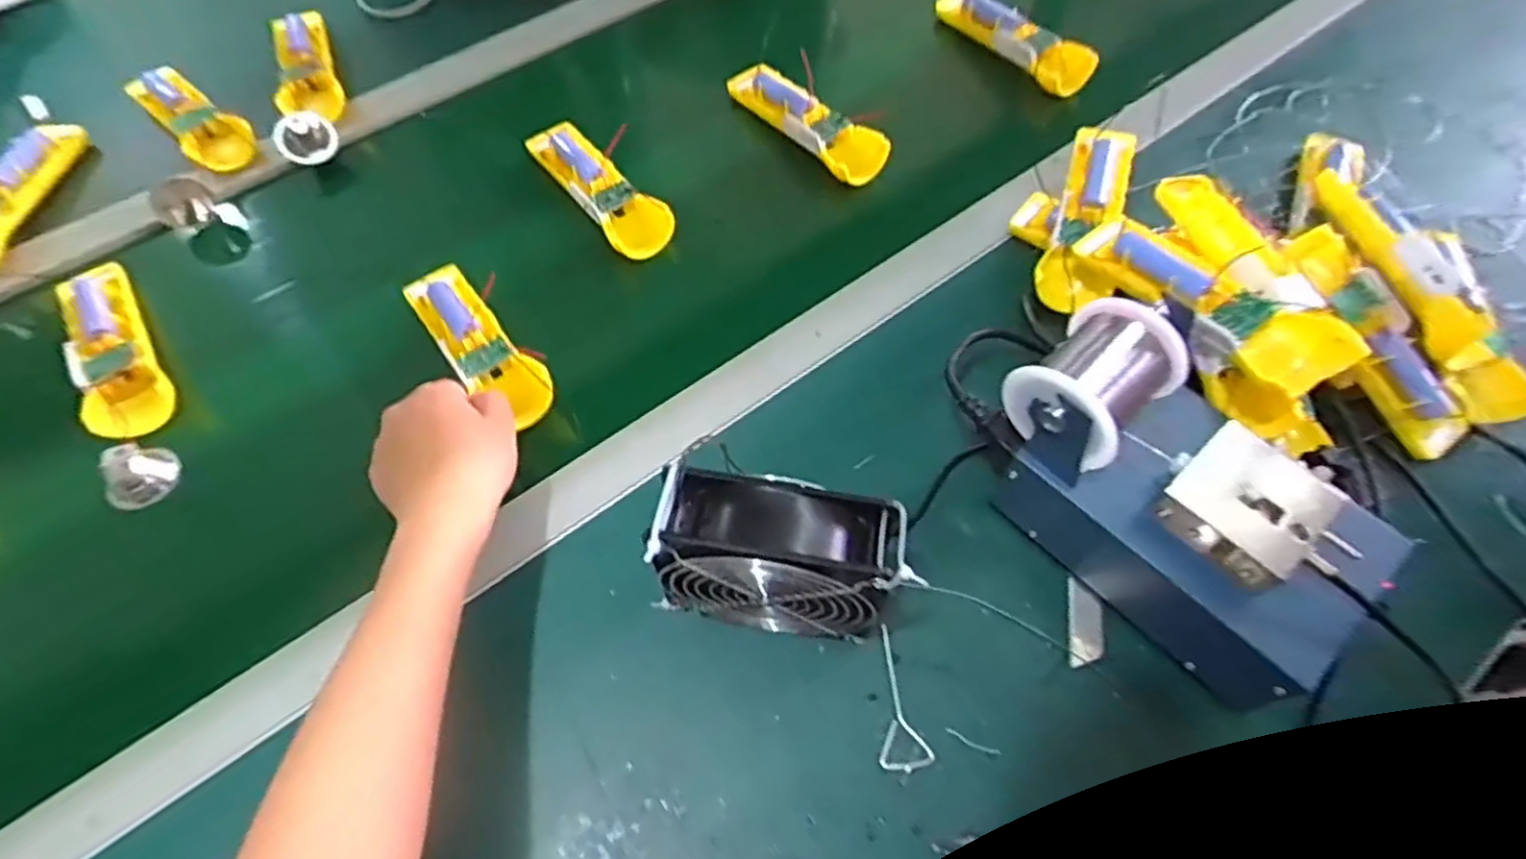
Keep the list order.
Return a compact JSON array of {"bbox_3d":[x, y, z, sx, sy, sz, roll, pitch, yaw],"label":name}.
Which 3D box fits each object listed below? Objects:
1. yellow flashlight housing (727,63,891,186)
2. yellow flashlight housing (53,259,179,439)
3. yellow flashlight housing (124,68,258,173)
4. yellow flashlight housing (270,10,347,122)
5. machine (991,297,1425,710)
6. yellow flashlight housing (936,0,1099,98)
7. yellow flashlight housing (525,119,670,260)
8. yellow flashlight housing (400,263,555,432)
[{"bbox_3d":[0.033,-0.269,0.658,0.045,0.029,0.166,-40,69,-19],"label":"yellow flashlight housing"},{"bbox_3d":[-0.471,-0.061,0.546,0.051,0.023,0.166,-34,67,-17],"label":"yellow flashlight housing"},{"bbox_3d":[-0.496,-0.273,0.664,0.053,0.030,0.157,-41,69,-20],"label":"yellow flashlight housing"},{"bbox_3d":[-0.418,-0.328,0.694,0.052,0.026,0.167,-23,64,-12],"label":"yellow flashlight housing"},{"bbox_3d":[0.233,0.035,0.421,0.106,0.140,0.196,-37,68,-18],"label":"machine"},{"bbox_3d":[0.236,-0.371,0.709,0.049,0.028,0.166,-31,66,-16],"label":"yellow flashlight housing"},{"bbox_3d":[-0.136,-0.204,0.625,0.050,0.024,0.165,-33,66,-17],"label":"yellow flashlight housing"},{"bbox_3d":[-0.202,-0.064,0.532,0.048,0.024,0.158,-38,64,-19],"label":"yellow flashlight housing"}]

